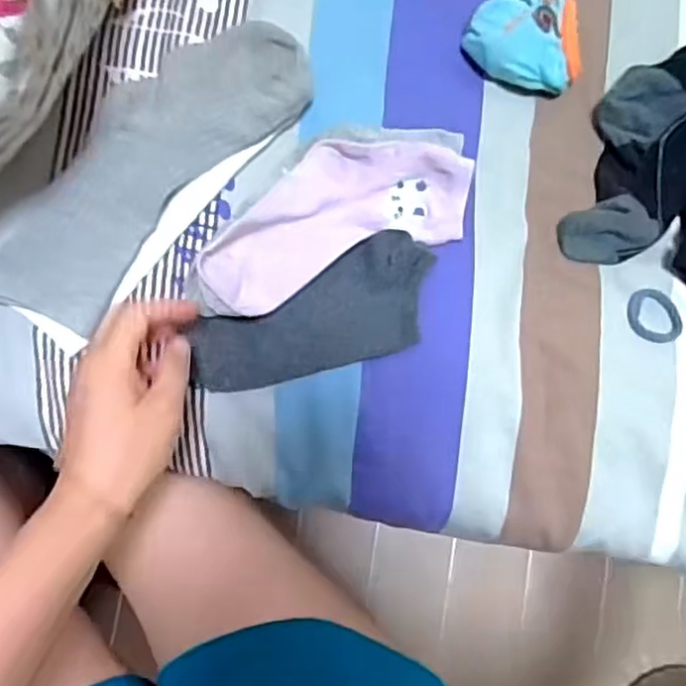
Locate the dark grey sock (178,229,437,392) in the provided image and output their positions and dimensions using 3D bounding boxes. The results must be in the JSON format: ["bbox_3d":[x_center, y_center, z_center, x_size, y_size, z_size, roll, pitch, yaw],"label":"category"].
[{"bbox_3d":[-0.016,-0.014,0.463,0.170,0.026,0.073,-24,85,-6],"label":"dark grey sock"}]

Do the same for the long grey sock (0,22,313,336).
[{"bbox_3d":[-0.132,-0.119,0.456,0.095,0.028,0.246,41,82,2],"label":"long grey sock"}]

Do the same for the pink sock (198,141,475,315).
[{"bbox_3d":[-0.007,-0.086,0.462,0.182,0.036,0.085,-23,85,-7],"label":"pink sock"}]

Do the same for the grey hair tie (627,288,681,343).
[{"bbox_3d":[0.221,-0.018,0.483,0.042,0.005,0.036,17,82,-2],"label":"grey hair tie"}]

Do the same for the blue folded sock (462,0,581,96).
[{"bbox_3d":[0.135,-0.217,0.497,0.071,0.044,0.076,-33,86,-7],"label":"blue folded sock"}]

